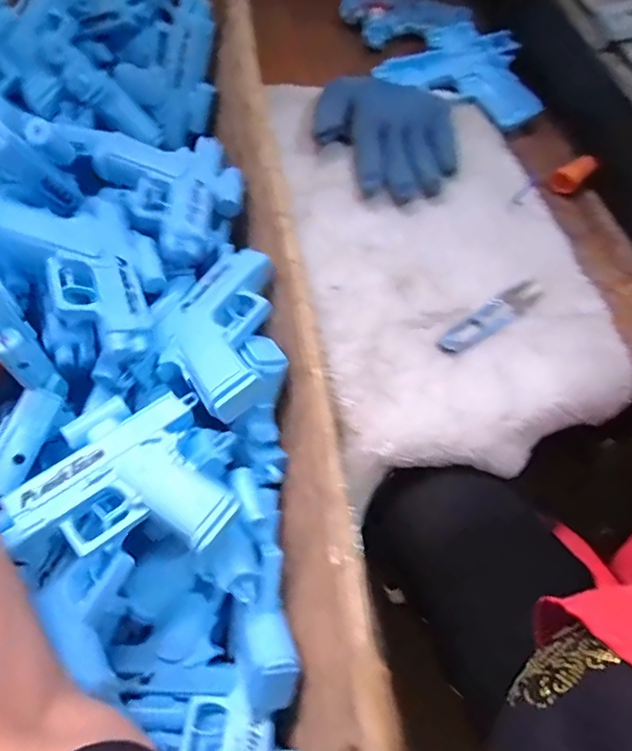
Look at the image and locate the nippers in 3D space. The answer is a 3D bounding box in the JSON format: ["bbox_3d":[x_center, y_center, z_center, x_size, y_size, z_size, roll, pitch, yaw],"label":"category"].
[{"bbox_3d":[0.137,-0.046,0.417,0.102,0.011,0.024,-34,71,-13],"label":"nippers"}]

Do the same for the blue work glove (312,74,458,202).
[{"bbox_3d":[0.063,-0.218,0.477,0.125,0.023,0.127,3,67,2],"label":"blue work glove"}]

